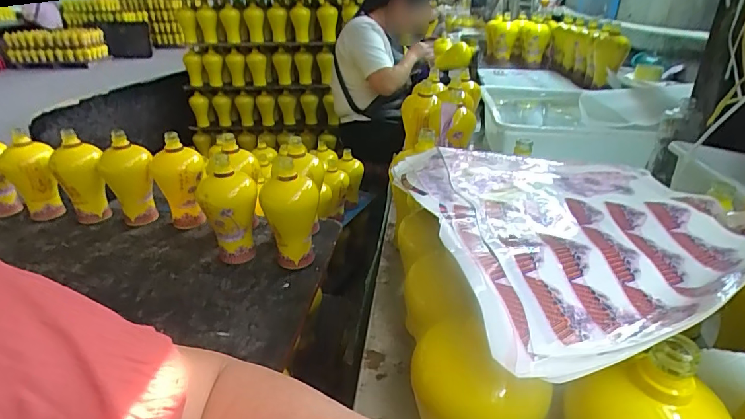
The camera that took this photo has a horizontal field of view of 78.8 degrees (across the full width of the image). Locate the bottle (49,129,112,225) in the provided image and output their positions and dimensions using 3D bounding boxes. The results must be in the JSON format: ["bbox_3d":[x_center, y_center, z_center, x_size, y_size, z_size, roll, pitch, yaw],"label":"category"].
[{"bbox_3d":[-0.629,-0.060,0.976,0.084,0.208,0.084,-21,33,-34],"label":"bottle"}]

